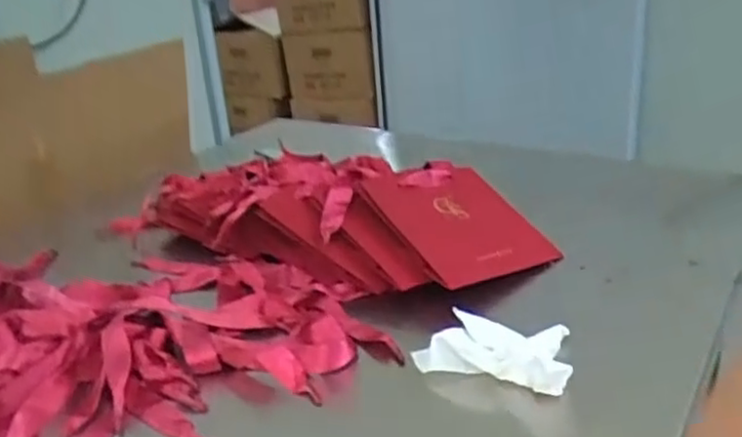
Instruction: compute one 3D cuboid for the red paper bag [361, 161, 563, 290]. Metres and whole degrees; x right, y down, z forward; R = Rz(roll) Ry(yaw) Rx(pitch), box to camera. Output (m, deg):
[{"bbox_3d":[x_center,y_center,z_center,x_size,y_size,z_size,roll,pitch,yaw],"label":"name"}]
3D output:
[{"bbox_3d":[0.081,-0.001,0.638,0.123,0.012,0.145,-17,54,-31],"label":"red paper bag"}]

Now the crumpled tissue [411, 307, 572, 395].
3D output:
[{"bbox_3d":[0.089,0.090,0.494,0.105,0.029,0.066,6,25,24],"label":"crumpled tissue"}]

